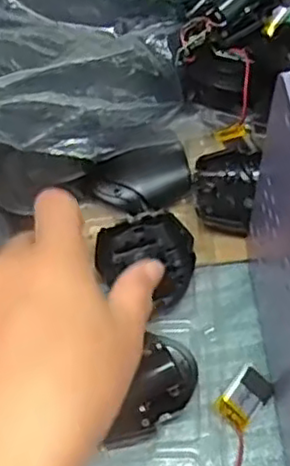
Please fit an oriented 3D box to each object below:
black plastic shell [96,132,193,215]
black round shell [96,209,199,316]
[{"bbox_3d":[0.000,-0.033,0.405,0.057,0.018,0.040,-25,60,-14],"label":"black plastic shell"},{"bbox_3d":[0.002,0.014,0.378,0.050,0.016,0.059,-25,61,-14],"label":"black round shell"}]

